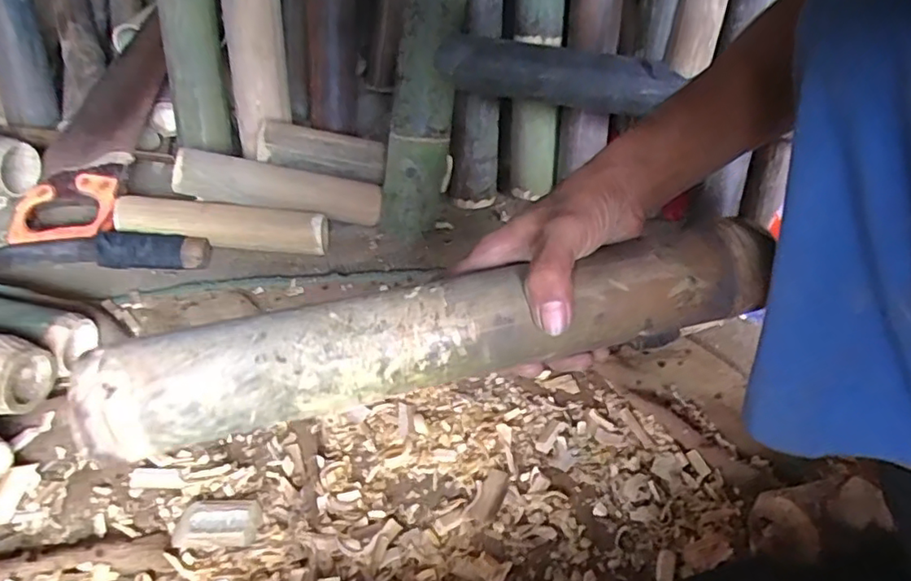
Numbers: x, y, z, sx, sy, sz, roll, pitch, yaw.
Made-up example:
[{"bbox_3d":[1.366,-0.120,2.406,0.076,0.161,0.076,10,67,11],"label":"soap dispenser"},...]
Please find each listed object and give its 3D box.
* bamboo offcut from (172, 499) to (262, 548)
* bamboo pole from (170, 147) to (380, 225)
[{"bbox_3d":[-0.200,0.196,0.495,0.067,0.010,0.043,1,41,-4],"label":"bamboo offcut"},{"bbox_3d":[-0.230,-0.135,0.773,0.259,0.054,0.047,8,39,-18],"label":"bamboo pole"}]

